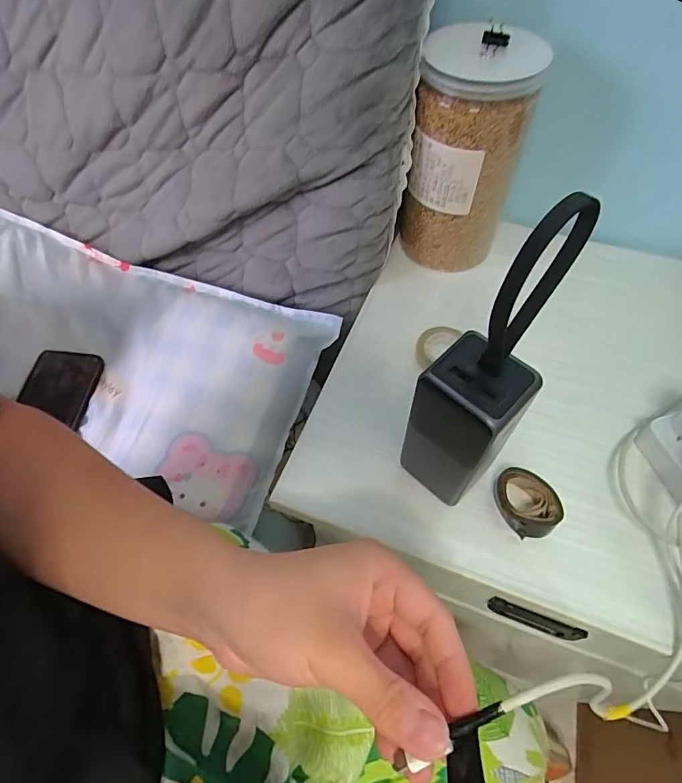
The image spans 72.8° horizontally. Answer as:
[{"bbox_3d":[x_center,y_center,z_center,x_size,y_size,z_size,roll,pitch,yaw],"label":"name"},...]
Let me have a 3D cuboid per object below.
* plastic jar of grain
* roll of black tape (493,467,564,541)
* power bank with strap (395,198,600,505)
[{"bbox_3d":[0.109,-0.208,0.420,0.091,0.184,0.090,9,58,6],"label":"plastic jar of grain"},{"bbox_3d":[0.134,0.080,0.337,0.041,0.014,0.049,-17,59,-10],"label":"roll of black tape"},{"bbox_3d":[0.084,-0.003,0.271,0.054,0.206,0.083,39,65,23],"label":"power bank with strap"}]

